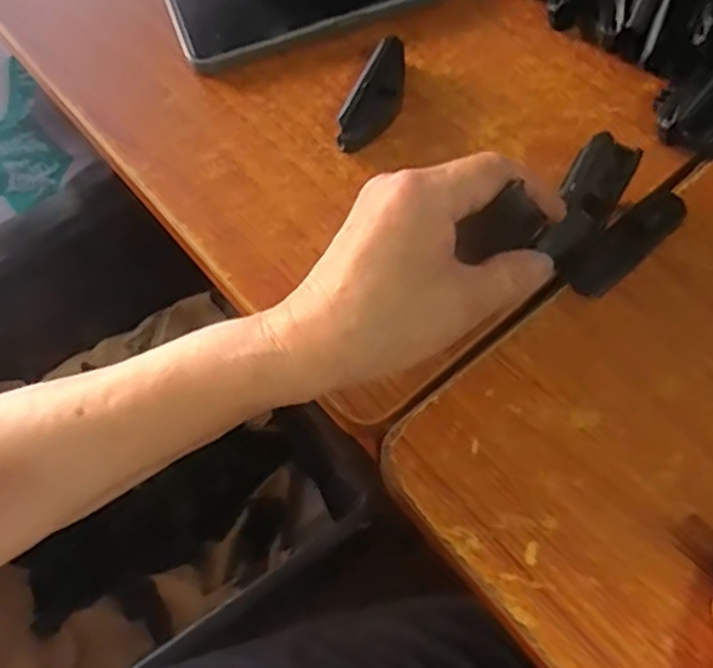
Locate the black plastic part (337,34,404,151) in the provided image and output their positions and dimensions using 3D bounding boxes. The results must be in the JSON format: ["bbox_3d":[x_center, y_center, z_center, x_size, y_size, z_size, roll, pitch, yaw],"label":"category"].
[{"bbox_3d":[0.013,-0.134,0.401,0.023,0.023,0.073,22,71,10],"label":"black plastic part"}]

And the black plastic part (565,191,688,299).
[{"bbox_3d":[0.139,-0.047,0.365,0.073,0.022,0.021,-37,72,-12],"label":"black plastic part"}]

